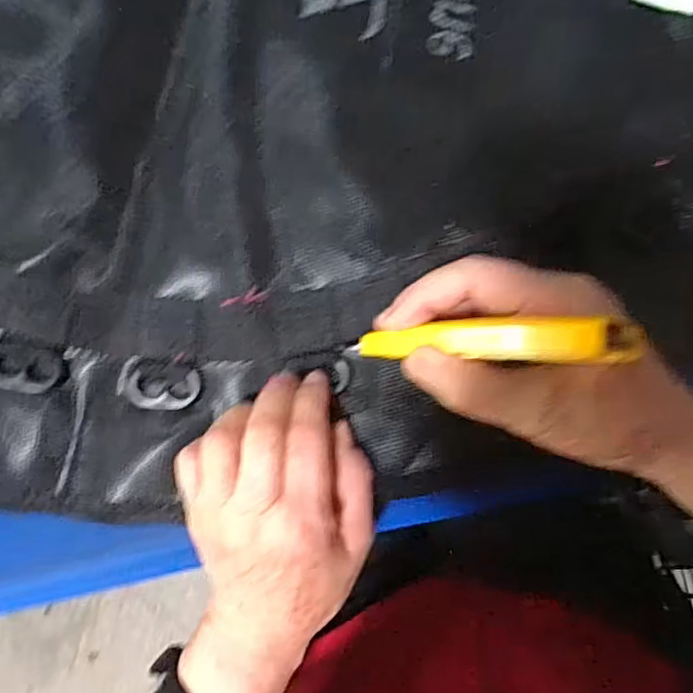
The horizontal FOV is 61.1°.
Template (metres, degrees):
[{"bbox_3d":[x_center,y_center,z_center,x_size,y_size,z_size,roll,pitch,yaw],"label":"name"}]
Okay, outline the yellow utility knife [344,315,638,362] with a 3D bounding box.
[{"bbox_3d":[0.058,-0.001,0.266,0.132,0.028,0.017,-1,81,41],"label":"yellow utility knife"}]

